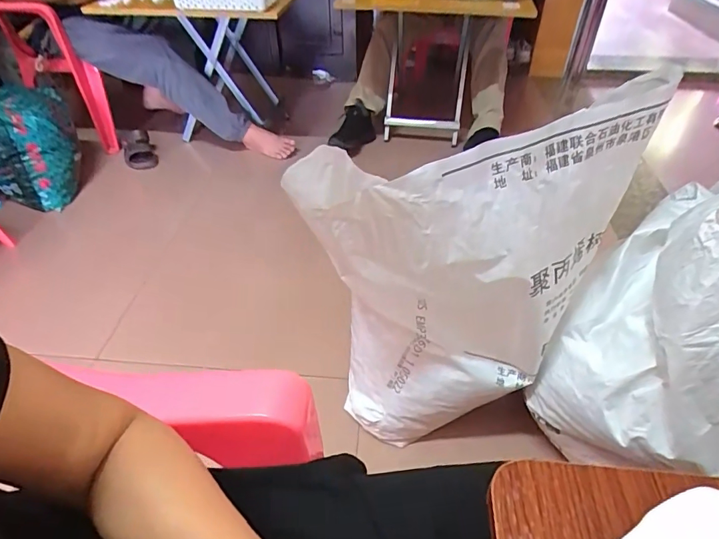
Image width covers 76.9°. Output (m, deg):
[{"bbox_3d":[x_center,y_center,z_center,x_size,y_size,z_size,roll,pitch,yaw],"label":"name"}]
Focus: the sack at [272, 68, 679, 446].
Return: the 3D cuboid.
[{"bbox_3d":[0.142,0.032,0.684,0.434,0.527,0.159,0,42,0],"label":"sack"}]

